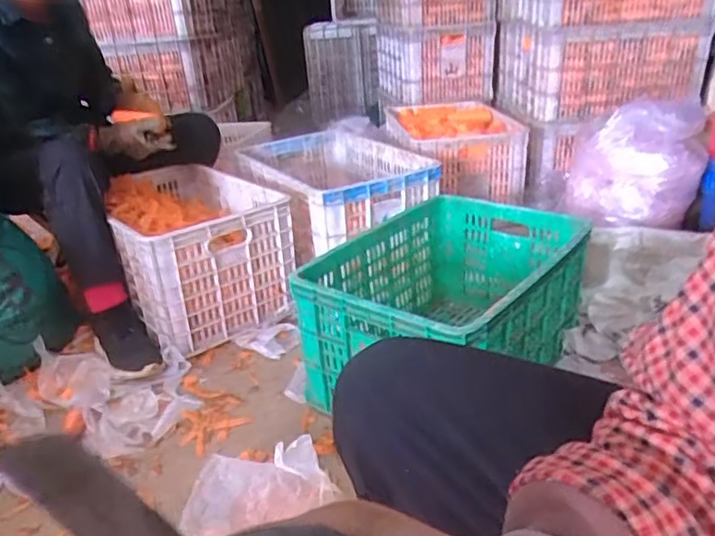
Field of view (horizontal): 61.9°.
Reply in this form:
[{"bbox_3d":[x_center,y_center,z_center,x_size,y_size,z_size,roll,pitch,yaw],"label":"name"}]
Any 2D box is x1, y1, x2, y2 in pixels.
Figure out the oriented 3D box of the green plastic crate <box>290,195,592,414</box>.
[{"bbox_3d":[0.170,0.073,1.103,0.349,0.249,0.485,17,32,37],"label":"green plastic crate"}]

